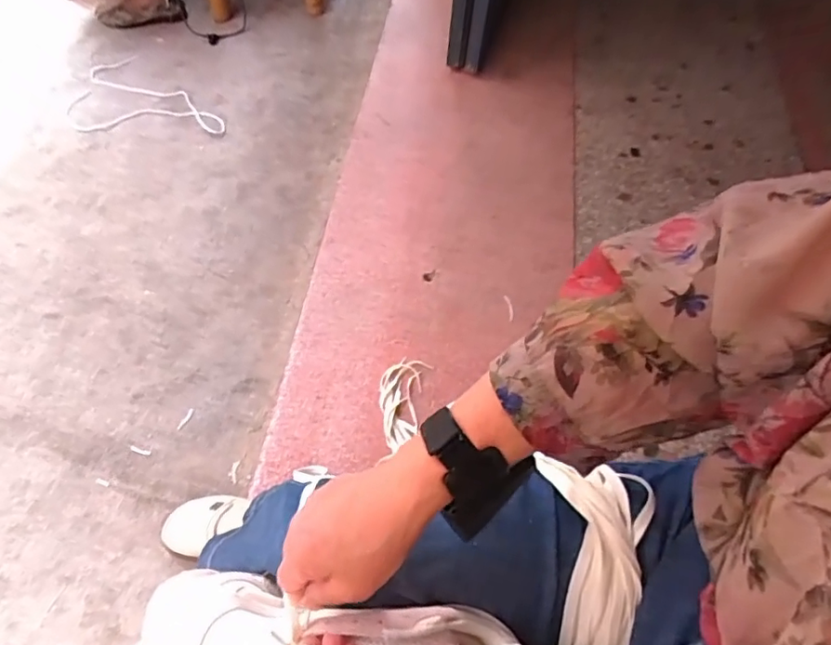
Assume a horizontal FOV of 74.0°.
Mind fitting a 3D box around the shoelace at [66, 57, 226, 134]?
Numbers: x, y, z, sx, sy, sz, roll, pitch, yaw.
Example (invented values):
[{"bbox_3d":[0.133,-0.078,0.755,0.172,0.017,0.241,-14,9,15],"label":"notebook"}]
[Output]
[{"bbox_3d":[-0.667,-0.502,1.311,0.407,0.012,0.239,38,69,19],"label":"shoelace"}]

